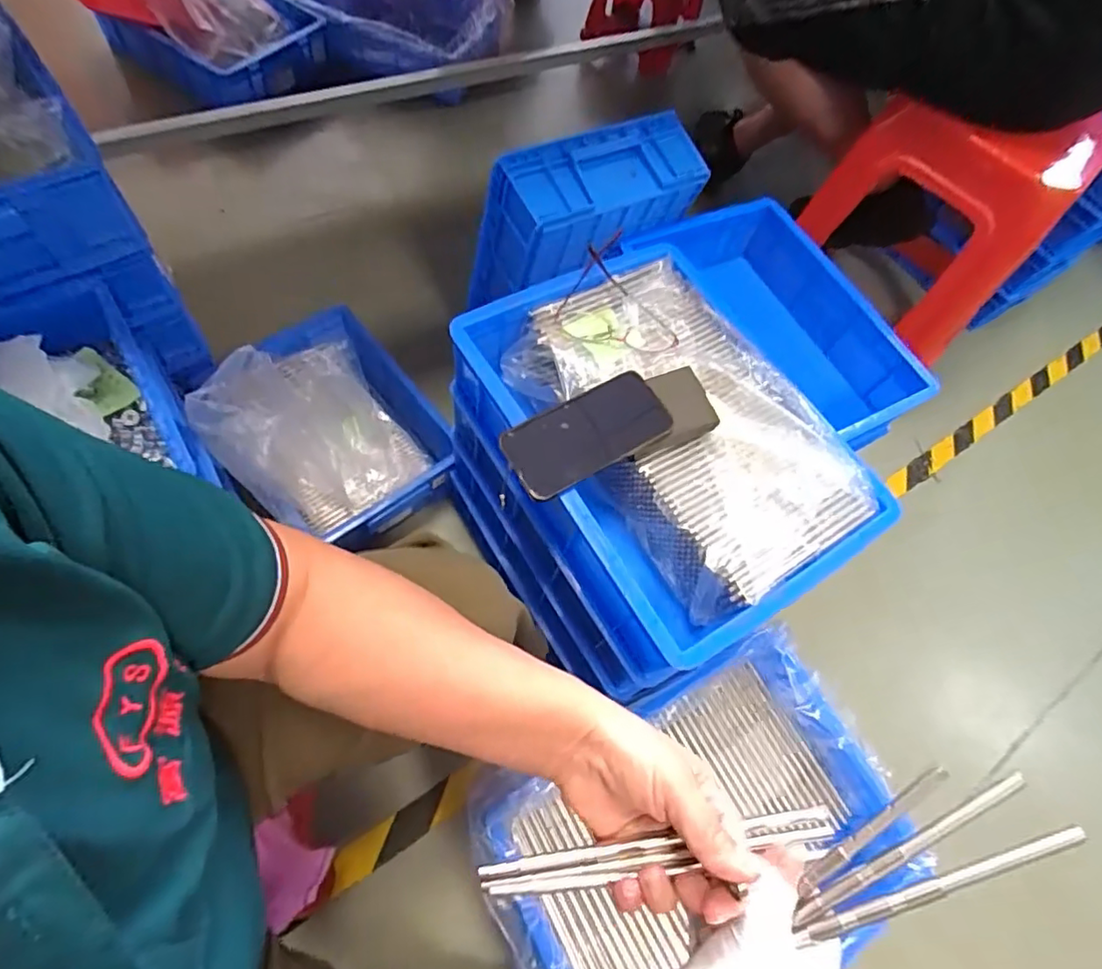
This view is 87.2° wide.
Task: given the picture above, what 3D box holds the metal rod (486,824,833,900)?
[{"bbox_3d":[0.067,0.223,0.343,0.206,0.010,0.008,-8,62,-6],"label":"metal rod"}]

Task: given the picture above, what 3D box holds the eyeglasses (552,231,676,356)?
[{"bbox_3d":[0.076,-0.219,0.651,0.137,0.040,0.142,4,62,0],"label":"eyeglasses"}]

